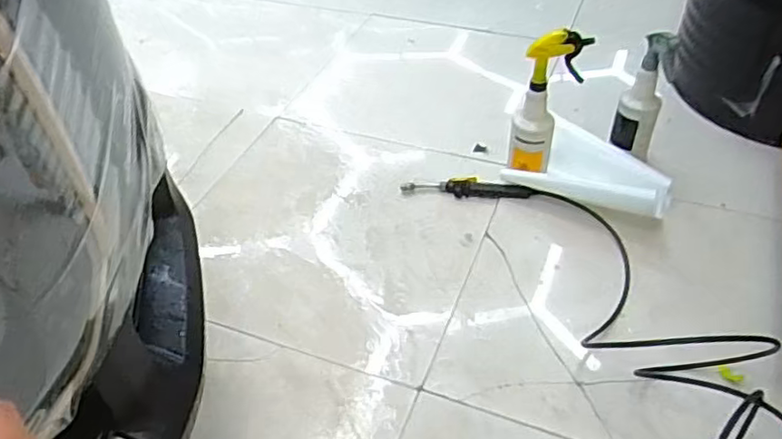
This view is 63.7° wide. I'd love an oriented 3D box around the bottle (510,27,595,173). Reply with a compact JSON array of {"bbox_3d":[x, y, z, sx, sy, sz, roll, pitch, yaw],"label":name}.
[{"bbox_3d":[0.310,-0.230,1.253,0.128,0.283,0.083,8,44,10],"label":"bottle"}]

